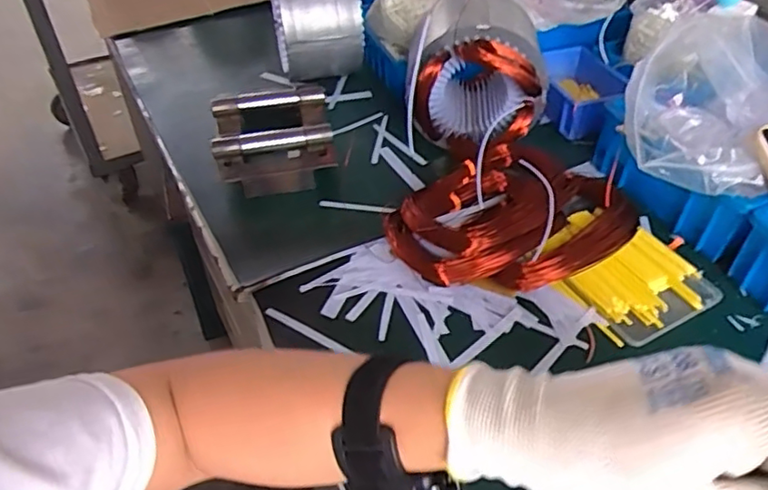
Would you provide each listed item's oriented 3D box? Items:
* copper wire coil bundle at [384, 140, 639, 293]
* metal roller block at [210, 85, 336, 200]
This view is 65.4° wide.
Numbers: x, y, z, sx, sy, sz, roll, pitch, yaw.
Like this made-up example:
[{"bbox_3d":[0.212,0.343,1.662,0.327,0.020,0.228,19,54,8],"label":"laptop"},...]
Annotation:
[{"bbox_3d":[0.136,-0.031,0.606,0.240,0.051,0.167,-26,49,-24],"label":"copper wire coil bundle"},{"bbox_3d":[-0.131,-0.125,0.705,0.134,0.052,0.160,-8,44,-8],"label":"metal roller block"}]

